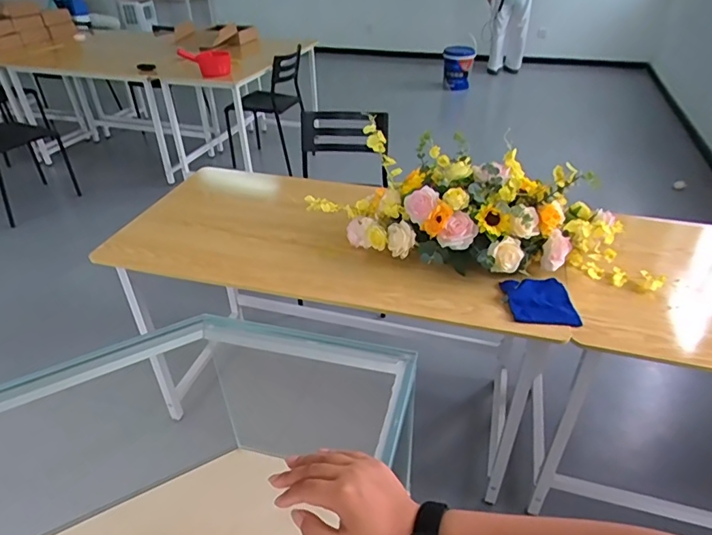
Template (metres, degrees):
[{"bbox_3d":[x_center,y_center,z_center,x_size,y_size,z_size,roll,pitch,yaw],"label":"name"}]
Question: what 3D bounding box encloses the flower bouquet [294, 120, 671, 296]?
[{"bbox_3d":[0.277,-0.130,1.212,0.853,0.265,0.284,17,40,24],"label":"flower bouquet"}]

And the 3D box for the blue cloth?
[{"bbox_3d":[0.416,0.069,1.107,0.140,0.032,0.151,0,36,1],"label":"blue cloth"}]

